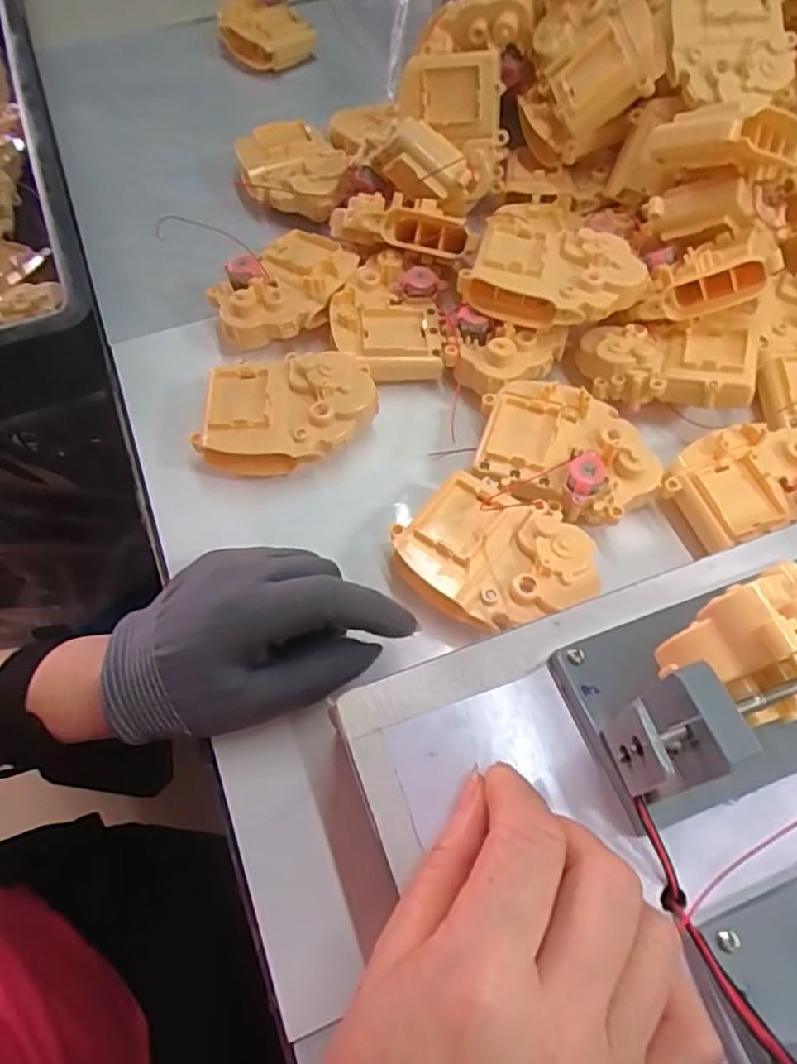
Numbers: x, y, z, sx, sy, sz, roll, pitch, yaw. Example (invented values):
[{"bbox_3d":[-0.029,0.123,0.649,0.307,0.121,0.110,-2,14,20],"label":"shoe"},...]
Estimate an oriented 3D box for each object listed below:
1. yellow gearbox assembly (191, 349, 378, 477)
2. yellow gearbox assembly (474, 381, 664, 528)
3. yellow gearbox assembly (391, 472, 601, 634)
[{"bbox_3d":[-0.064,-0.067,0.378,0.101,0.038,0.067,-3,61,-1],"label":"yellow gearbox assembly"},{"bbox_3d":[0.093,-0.040,0.362,0.098,0.035,0.076,12,61,7],"label":"yellow gearbox assembly"},{"bbox_3d":[0.048,0.016,0.328,0.092,0.034,0.068,33,66,18],"label":"yellow gearbox assembly"}]

